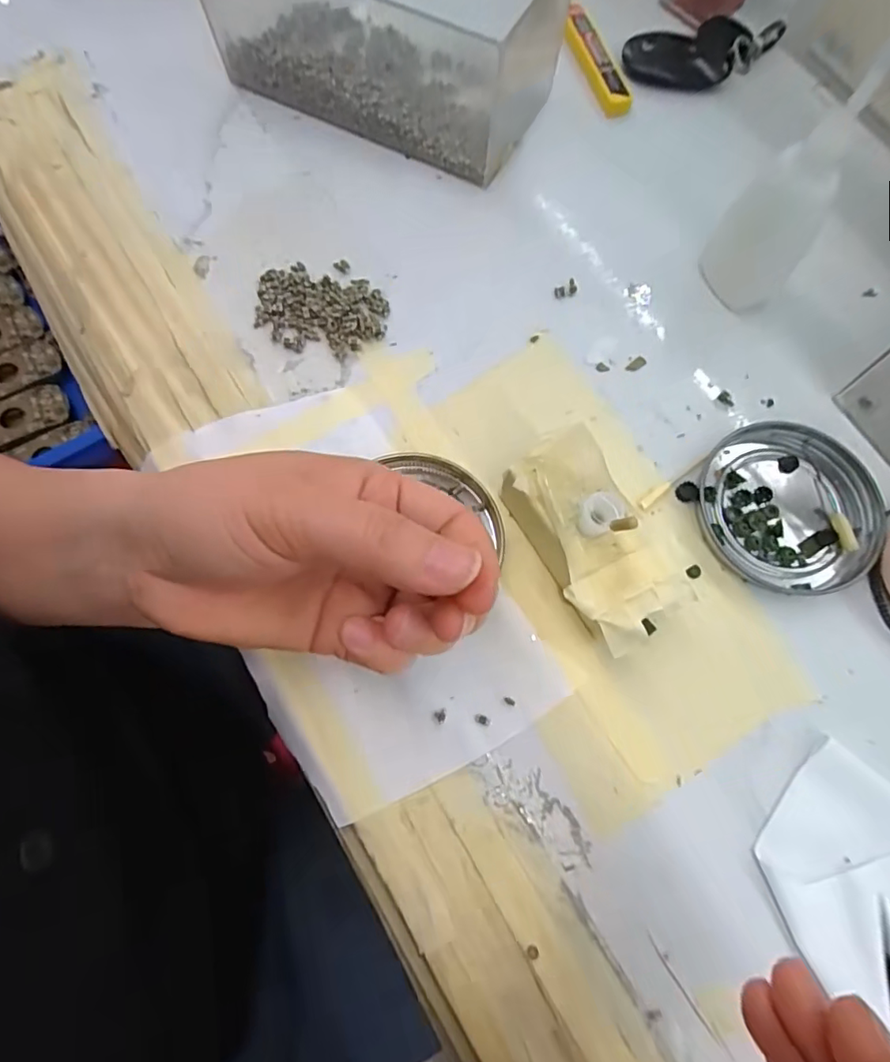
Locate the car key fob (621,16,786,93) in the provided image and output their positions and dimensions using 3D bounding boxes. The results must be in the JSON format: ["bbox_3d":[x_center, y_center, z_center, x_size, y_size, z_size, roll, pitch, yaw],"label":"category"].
[{"bbox_3d":[0.159,-0.289,0.336,0.099,0.013,0.040,-13,73,-5],"label":"car key fob"}]

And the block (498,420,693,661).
[{"bbox_3d":[0.057,0.004,0.225,0.045,0.045,0.088,-30,75,-10],"label":"block"}]

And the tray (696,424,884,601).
[{"bbox_3d":[0.156,-0.012,0.250,0.076,0.009,0.077,0,72,0],"label":"tray"}]

